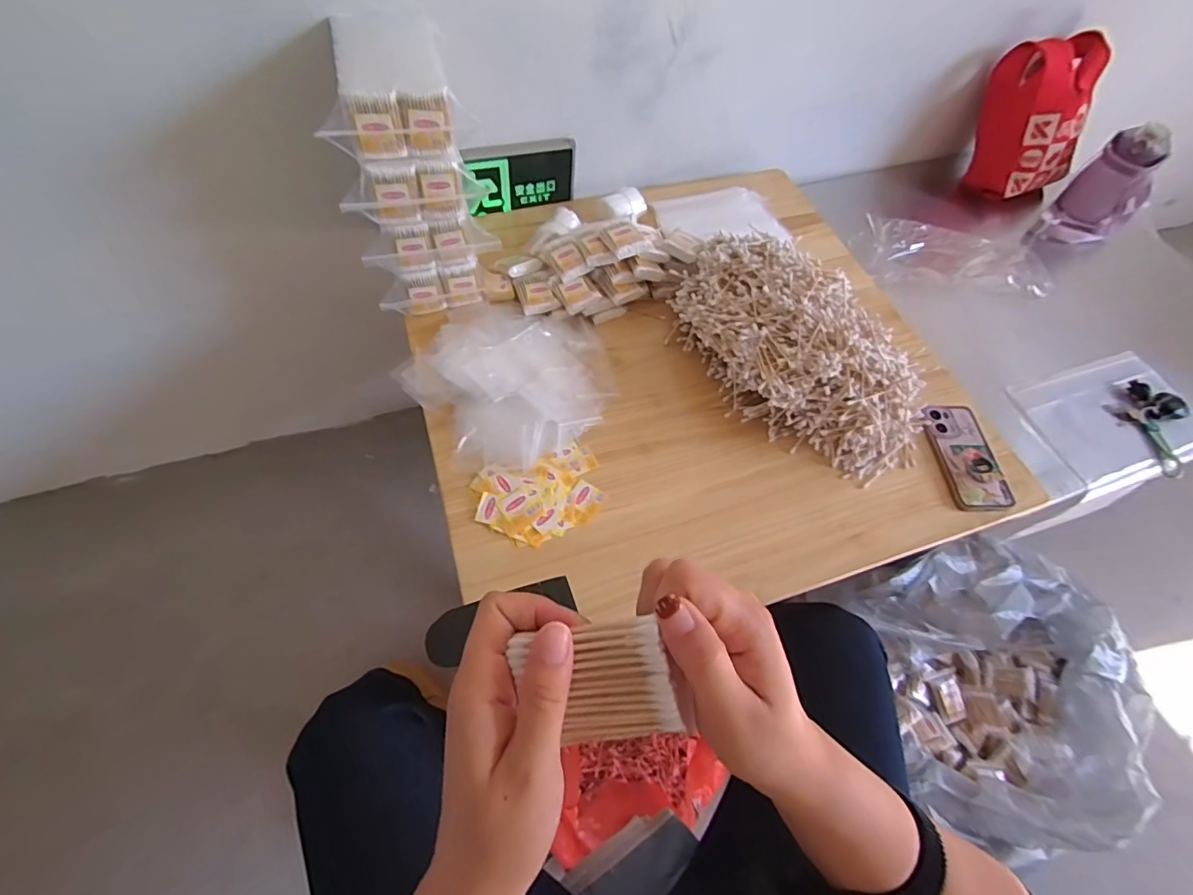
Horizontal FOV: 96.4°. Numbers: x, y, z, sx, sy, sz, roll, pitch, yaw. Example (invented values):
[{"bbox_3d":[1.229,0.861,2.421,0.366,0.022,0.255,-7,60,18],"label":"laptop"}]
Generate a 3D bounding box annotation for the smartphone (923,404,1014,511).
[{"bbox_3d":[0.504,0.006,0.723,0.085,0.016,0.160,0,58,-4],"label":"smartphone"}]

